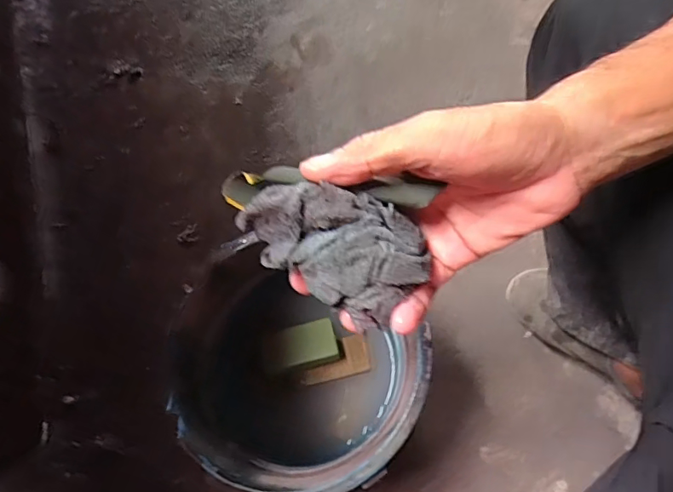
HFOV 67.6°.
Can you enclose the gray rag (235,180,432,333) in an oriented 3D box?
[{"bbox_3d":[0.001,-0.004,0.265,0.089,0.048,0.077,30,74,11],"label":"gray rag"}]

